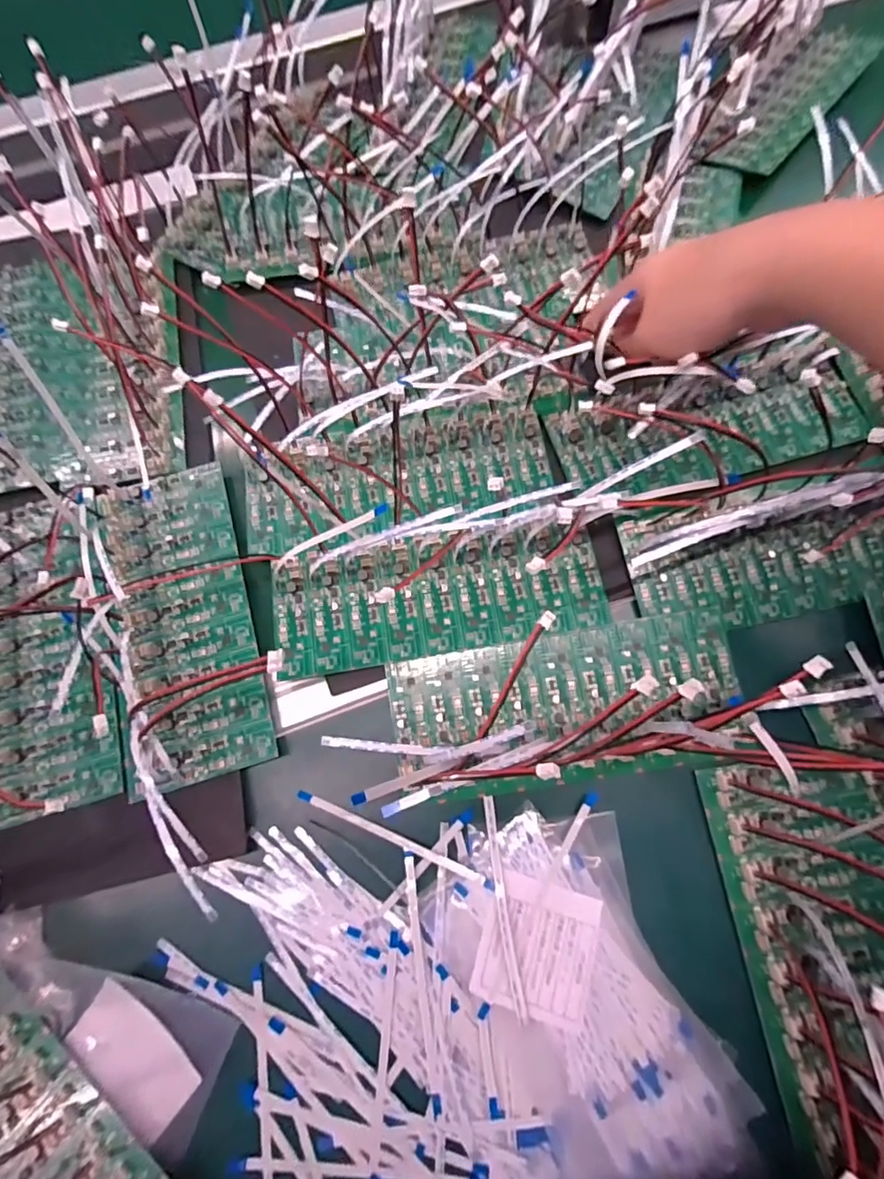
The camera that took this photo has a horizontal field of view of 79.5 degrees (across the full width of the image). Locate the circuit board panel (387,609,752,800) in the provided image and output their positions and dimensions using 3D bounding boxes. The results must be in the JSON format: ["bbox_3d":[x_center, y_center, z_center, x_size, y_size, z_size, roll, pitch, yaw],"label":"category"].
[{"bbox_3d":[0.070,0.066,0.302,0.190,0.010,0.083,-8,72,0],"label":"circuit board panel"}]

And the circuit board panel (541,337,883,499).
[{"bbox_3d":[0.176,-0.110,0.346,0.204,0.015,0.075,-12,72,-1],"label":"circuit board panel"}]

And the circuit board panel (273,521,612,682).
[{"bbox_3d":[-0.003,0.004,0.319,0.193,0.005,0.069,-9,72,-1],"label":"circuit board panel"}]

